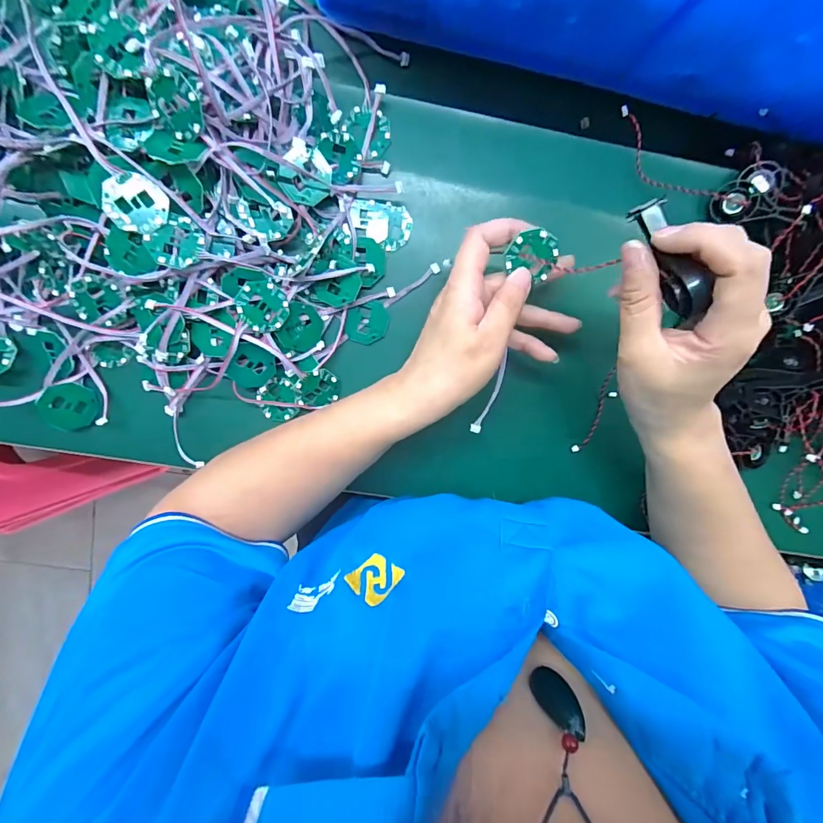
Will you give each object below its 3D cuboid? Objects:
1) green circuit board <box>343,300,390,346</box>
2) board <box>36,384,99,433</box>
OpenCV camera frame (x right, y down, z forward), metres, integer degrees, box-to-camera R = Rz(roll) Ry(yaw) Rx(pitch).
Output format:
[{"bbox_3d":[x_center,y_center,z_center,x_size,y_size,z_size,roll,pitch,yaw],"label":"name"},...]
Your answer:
[{"bbox_3d":[-0.034,-0.067,0.322,0.035,0.004,0.029,-22,99,0],"label":"green circuit board"},{"bbox_3d":[-0.258,-0.003,0.316,0.036,0.004,0.036,27,90,-39],"label":"board"}]

